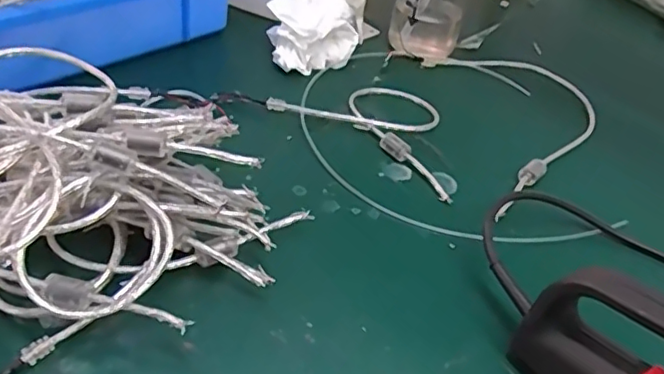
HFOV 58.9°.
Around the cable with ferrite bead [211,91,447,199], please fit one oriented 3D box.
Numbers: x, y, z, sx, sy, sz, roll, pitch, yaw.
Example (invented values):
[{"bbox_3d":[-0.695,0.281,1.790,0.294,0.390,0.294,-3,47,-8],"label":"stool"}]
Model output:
[{"bbox_3d":[0.022,-0.074,0.549,0.218,0.013,0.131,23,45,16],"label":"cable with ferrite bead"}]

